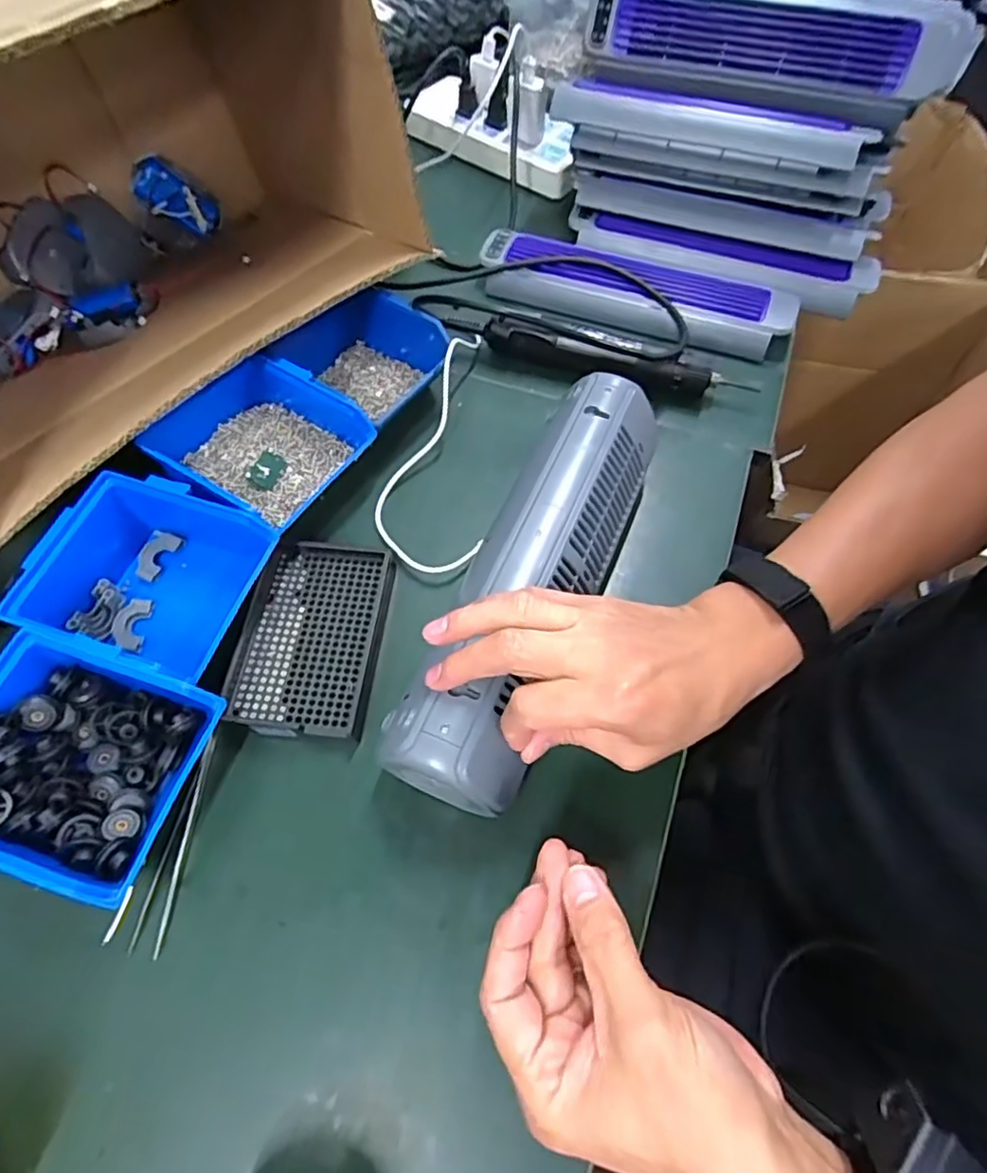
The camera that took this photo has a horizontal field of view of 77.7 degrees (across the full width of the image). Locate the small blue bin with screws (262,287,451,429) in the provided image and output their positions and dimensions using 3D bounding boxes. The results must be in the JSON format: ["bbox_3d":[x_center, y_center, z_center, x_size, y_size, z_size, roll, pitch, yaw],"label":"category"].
[{"bbox_3d":[-0.104,-0.189,0.518,0.112,0.058,0.116,26,65,14],"label":"small blue bin with screws"}]

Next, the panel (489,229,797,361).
[{"bbox_3d":[0.137,-0.288,0.594,0.293,0.029,0.083,17,63,9],"label":"panel"}]

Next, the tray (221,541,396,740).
[{"bbox_3d":[-0.125,0.034,0.419,0.094,0.015,0.133,4,62,3],"label":"tray"}]

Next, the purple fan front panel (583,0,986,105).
[{"bbox_3d":[0.241,-0.479,0.536,0.305,0.099,0.035,12,18,10],"label":"purple fan front panel"}]

